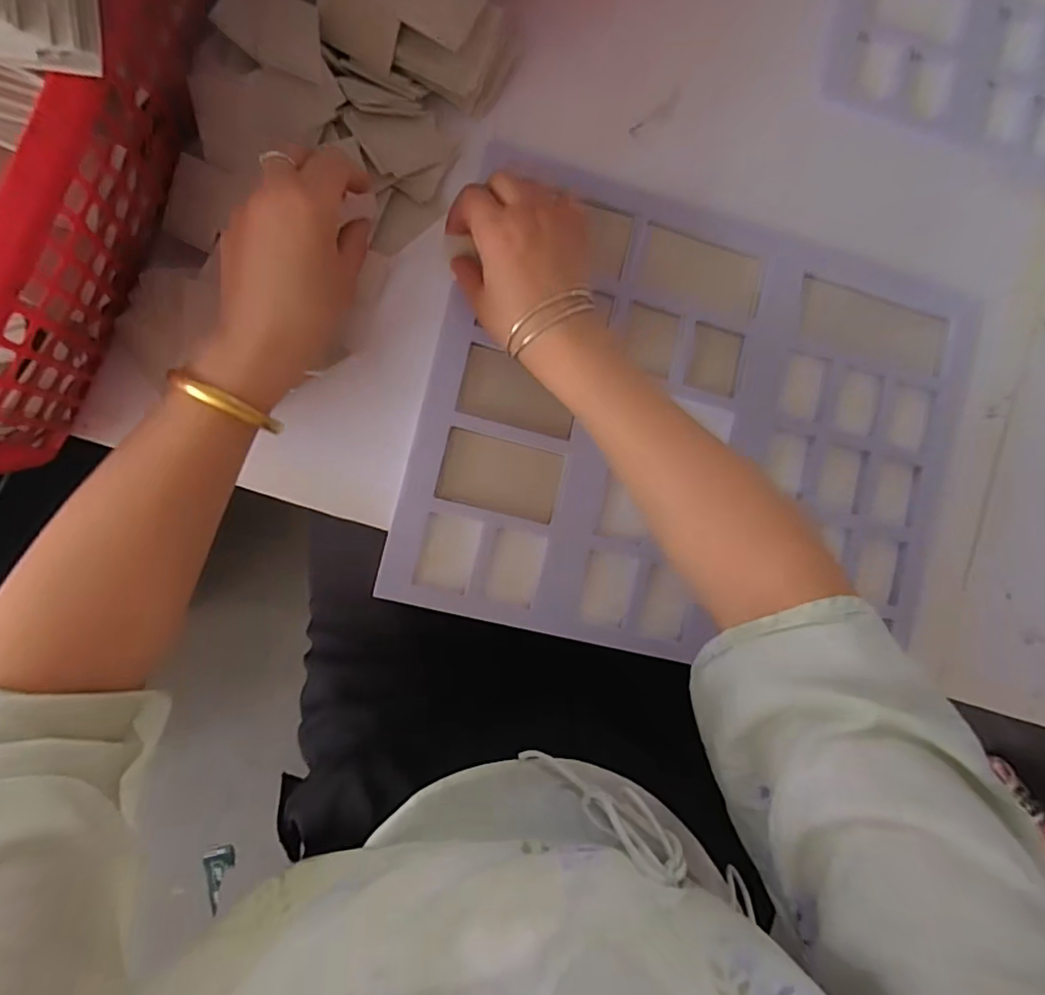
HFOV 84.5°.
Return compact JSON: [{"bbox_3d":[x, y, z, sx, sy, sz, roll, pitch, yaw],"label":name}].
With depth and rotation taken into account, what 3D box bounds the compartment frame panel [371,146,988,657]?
[{"bbox_3d":[0.144,-0.047,0.452,0.431,0.018,0.342,14,87,-7],"label":"compartment frame panel"}]

